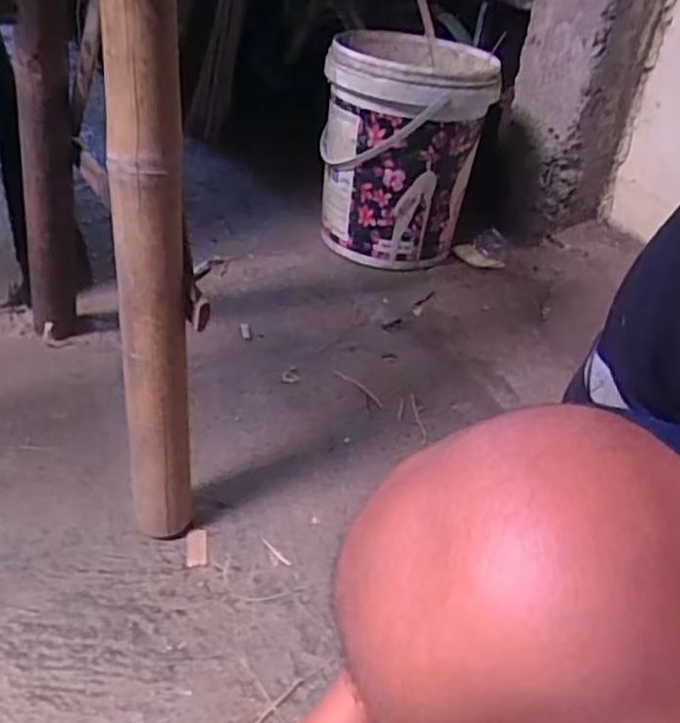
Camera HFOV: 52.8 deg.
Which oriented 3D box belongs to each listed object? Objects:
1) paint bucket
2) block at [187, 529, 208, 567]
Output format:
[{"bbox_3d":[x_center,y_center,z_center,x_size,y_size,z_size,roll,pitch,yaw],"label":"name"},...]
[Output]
[{"bbox_3d":[0.122,-0.415,1.396,0.298,0.401,0.327,5,35,-3],"label":"paint bucket"},{"bbox_3d":[-0.155,0.201,0.744,0.022,0.008,0.044,-1,36,-11],"label":"block"}]

